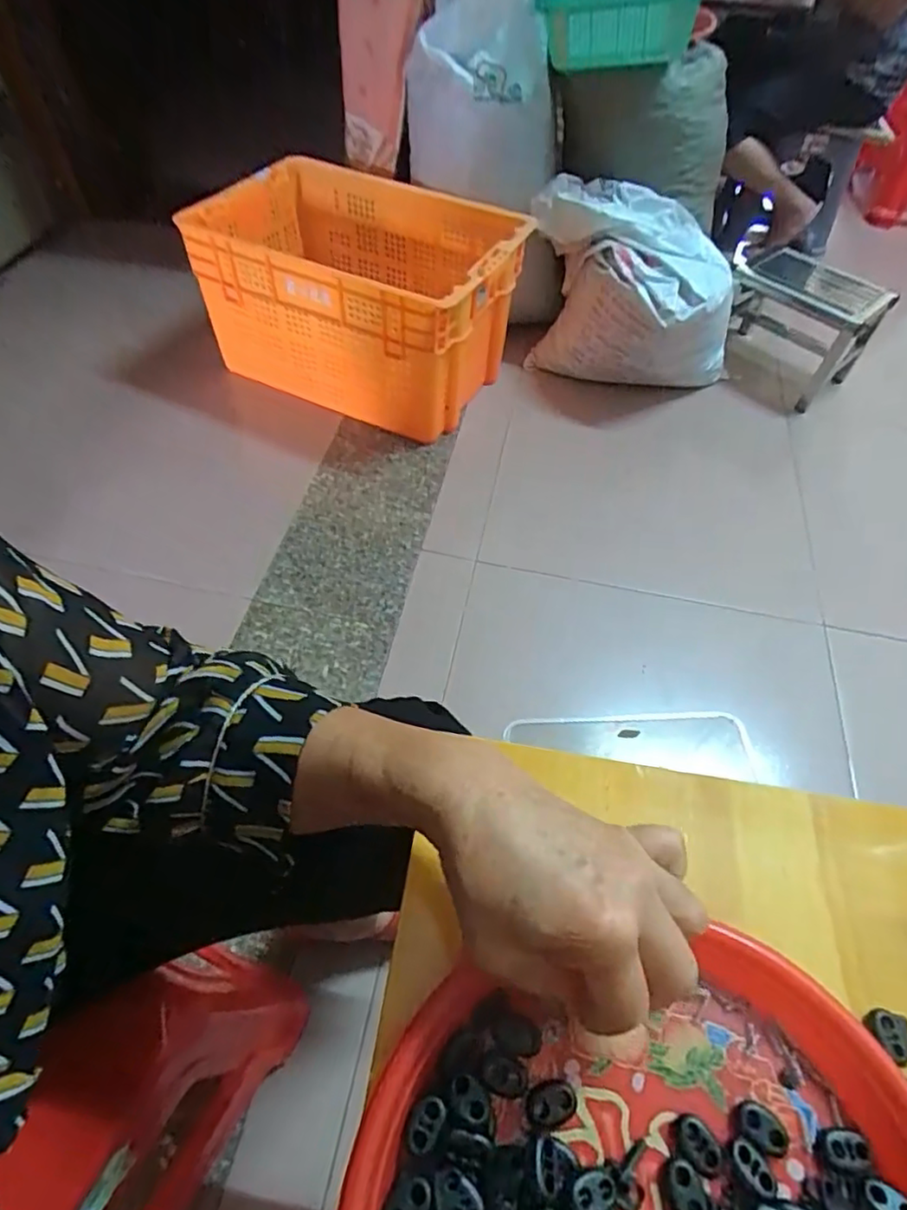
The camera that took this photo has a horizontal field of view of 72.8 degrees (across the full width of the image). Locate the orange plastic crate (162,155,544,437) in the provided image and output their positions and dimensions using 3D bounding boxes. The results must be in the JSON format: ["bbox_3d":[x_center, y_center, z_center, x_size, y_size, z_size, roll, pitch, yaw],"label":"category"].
[{"bbox_3d":[-0.182,-0.605,1.234,0.556,0.316,0.368,25,57,14],"label":"orange plastic crate"}]

